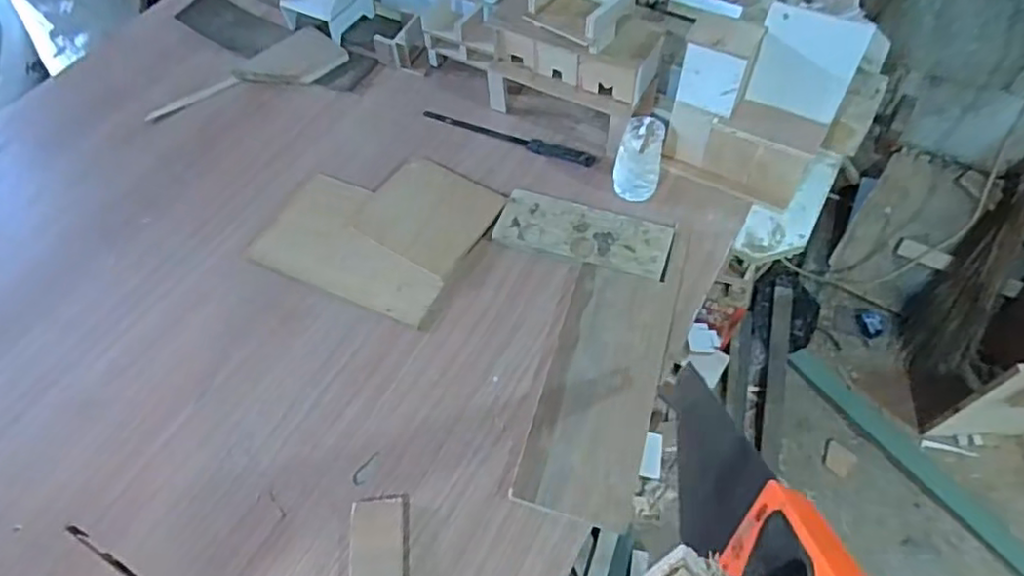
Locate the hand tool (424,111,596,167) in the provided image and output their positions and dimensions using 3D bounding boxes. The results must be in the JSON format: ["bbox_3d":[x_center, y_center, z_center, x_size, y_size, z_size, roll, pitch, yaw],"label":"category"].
[{"bbox_3d":[-0.004,-0.243,1.008,0.291,0.018,0.028,20,59,17],"label":"hand tool"}]

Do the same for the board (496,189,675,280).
[{"bbox_3d":[0.099,-0.077,0.883,0.237,0.011,0.094,15,58,15],"label":"board"}]

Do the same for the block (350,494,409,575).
[{"bbox_3d":[-0.142,0.287,0.676,0.061,0.014,0.127,-5,57,-2],"label":"block"}]

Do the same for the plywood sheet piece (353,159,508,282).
[{"bbox_3d":[-0.122,-0.111,0.923,0.179,0.009,0.169,27,61,21],"label":"plywood sheet piece"}]

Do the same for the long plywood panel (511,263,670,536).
[{"bbox_3d":[0.106,0.115,0.764,0.134,0.012,0.317,13,60,10],"label":"long plywood panel"}]

